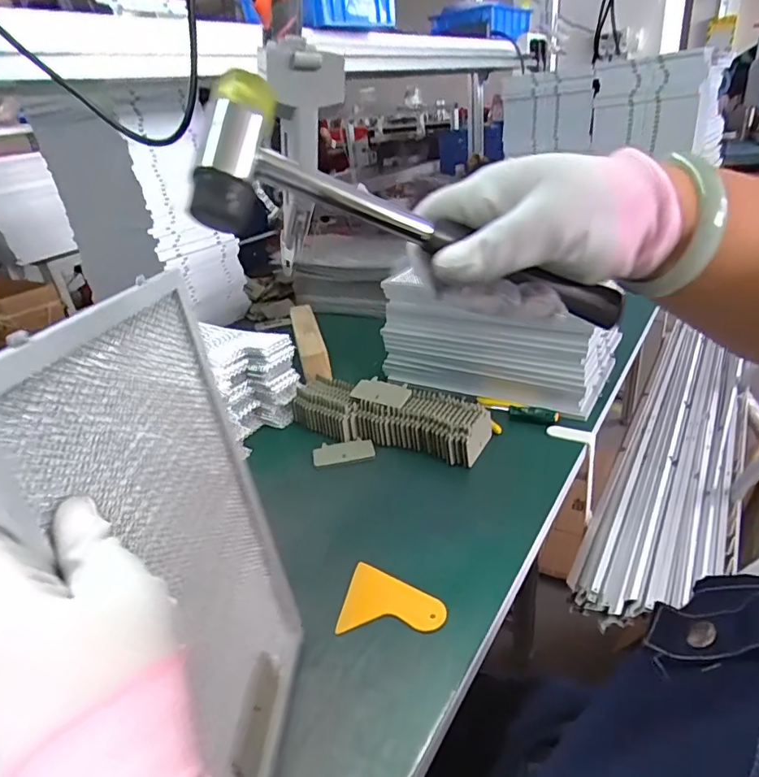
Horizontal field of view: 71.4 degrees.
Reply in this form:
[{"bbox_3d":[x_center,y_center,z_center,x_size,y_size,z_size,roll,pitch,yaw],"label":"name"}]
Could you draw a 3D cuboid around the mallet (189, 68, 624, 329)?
[{"bbox_3d":[0.035,-0.068,0.245,0.227,0.054,0.029,15,21,-22],"label":"mallet"}]

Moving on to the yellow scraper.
[{"bbox_3d":[0.016,0.209,0.517,0.096,0.009,0.071,2,29,16],"label":"yellow scraper"}]

